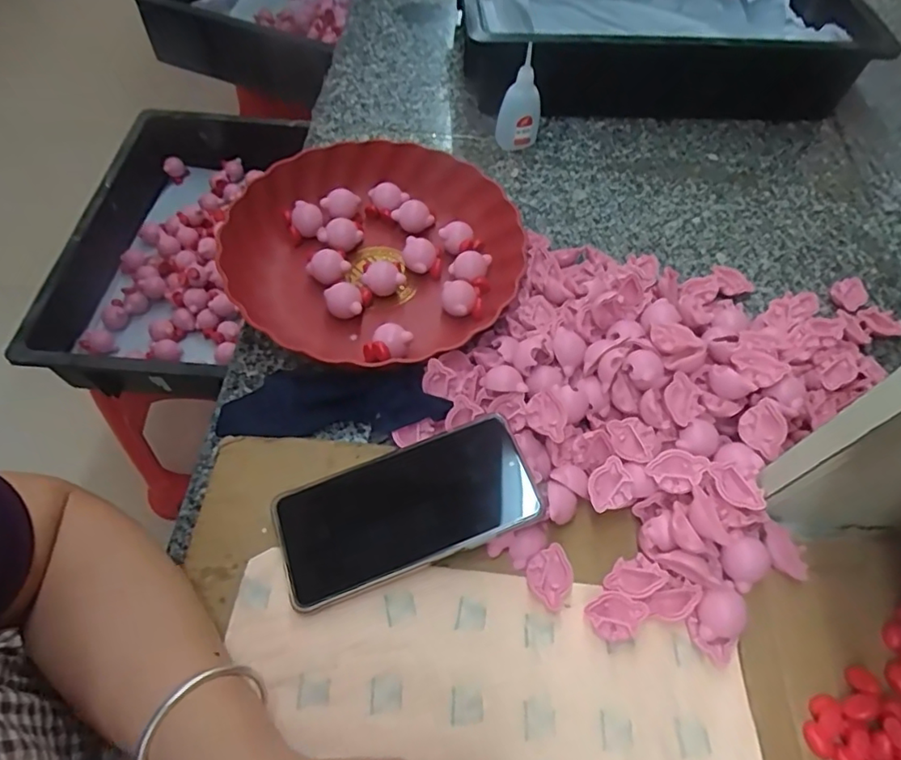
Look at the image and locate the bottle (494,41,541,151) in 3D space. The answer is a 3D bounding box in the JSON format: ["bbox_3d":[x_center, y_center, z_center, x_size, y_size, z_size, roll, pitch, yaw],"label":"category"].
[{"bbox_3d":[0.071,-0.276,0.578,0.042,0.099,0.033,11,58,4],"label":"bottle"}]

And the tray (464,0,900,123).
[{"bbox_3d":[0.223,-0.448,0.690,0.433,0.103,0.350,-6,58,-6],"label":"tray"}]

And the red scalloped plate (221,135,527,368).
[{"bbox_3d":[-0.057,-0.109,0.484,0.227,0.051,0.237,1,58,-2],"label":"red scalloped plate"}]

